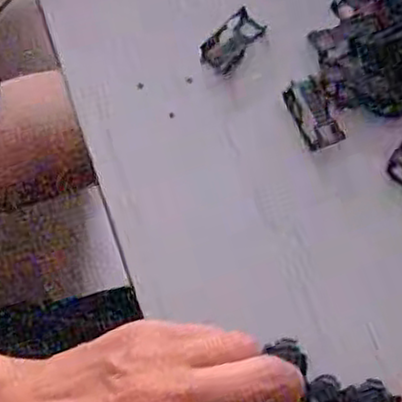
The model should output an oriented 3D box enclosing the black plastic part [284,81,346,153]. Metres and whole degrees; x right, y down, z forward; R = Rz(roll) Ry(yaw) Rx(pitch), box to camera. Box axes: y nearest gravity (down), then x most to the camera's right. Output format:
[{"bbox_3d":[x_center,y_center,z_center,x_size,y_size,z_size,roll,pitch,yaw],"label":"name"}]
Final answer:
[{"bbox_3d":[0.061,-0.047,0.385,0.020,0.011,0.038,-20,77,-13],"label":"black plastic part"}]

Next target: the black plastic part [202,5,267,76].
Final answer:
[{"bbox_3d":[0.017,-0.088,0.398,0.020,0.006,0.040,41,73,5],"label":"black plastic part"}]

